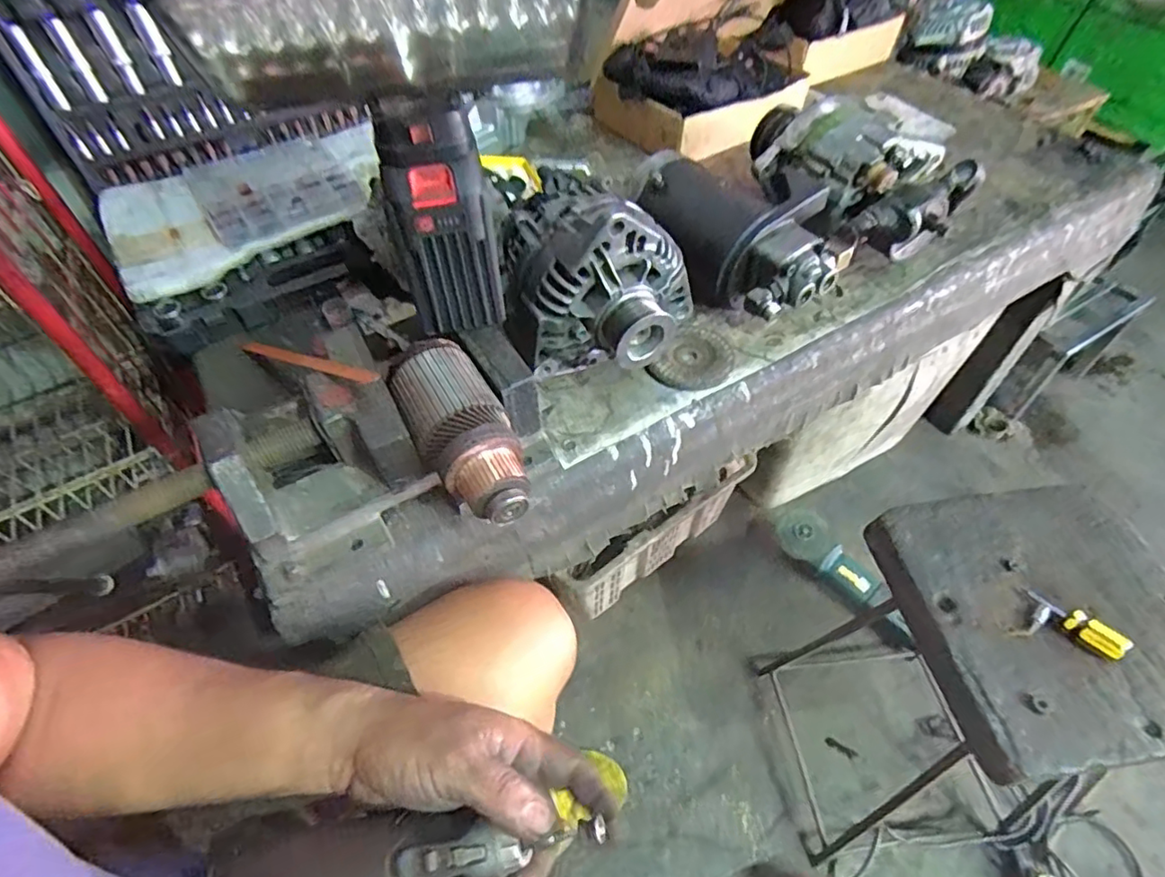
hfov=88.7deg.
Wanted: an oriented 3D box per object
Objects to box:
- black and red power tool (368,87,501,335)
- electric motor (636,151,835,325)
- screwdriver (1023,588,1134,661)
[{"bbox_3d":[-0.106,-0.161,0.458,0.073,0.171,0.046,-7,52,-5],"label":"black and red power tool"},{"bbox_3d":[0.166,-0.224,0.666,0.136,0.105,0.249,-28,57,-20],"label":"electric motor"},{"bbox_3d":[0.431,0.159,0.522,0.025,0.021,0.078,-26,39,-18],"label":"screwdriver"}]

